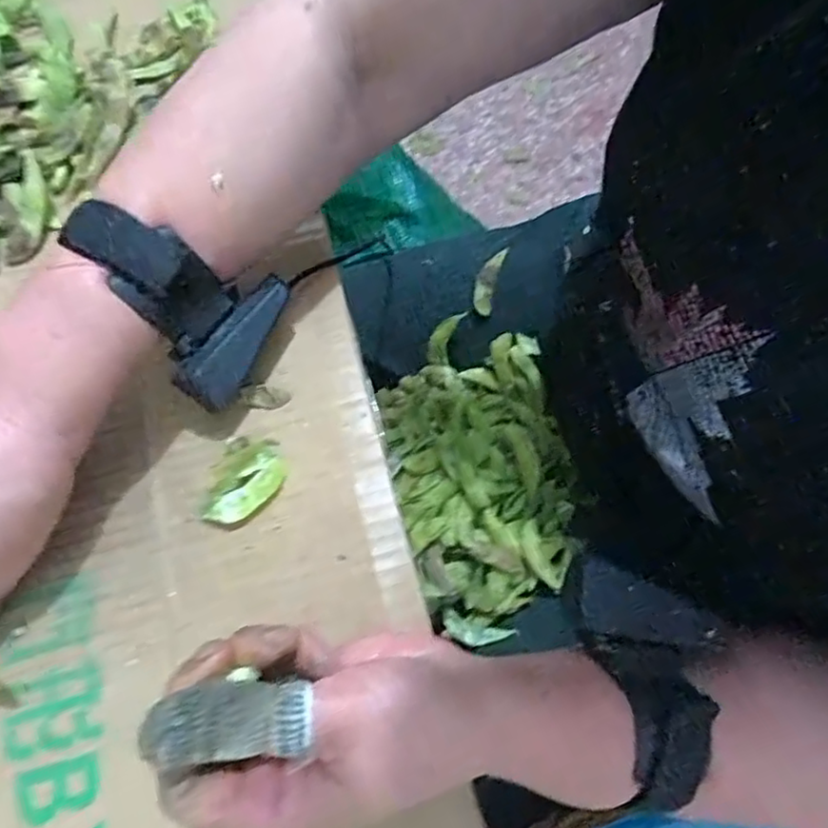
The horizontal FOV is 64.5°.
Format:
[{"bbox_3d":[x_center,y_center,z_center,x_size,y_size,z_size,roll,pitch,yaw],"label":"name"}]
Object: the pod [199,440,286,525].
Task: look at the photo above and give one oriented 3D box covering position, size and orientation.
[{"bbox_3d":[-0.085,0.034,0.326,0.045,0.006,0.031,-40,74,-13],"label":"pod"}]

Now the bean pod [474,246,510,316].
[{"bbox_3d":[0.065,-0.116,0.567,0.019,0.007,0.060,18,86,8],"label":"bean pod"}]

